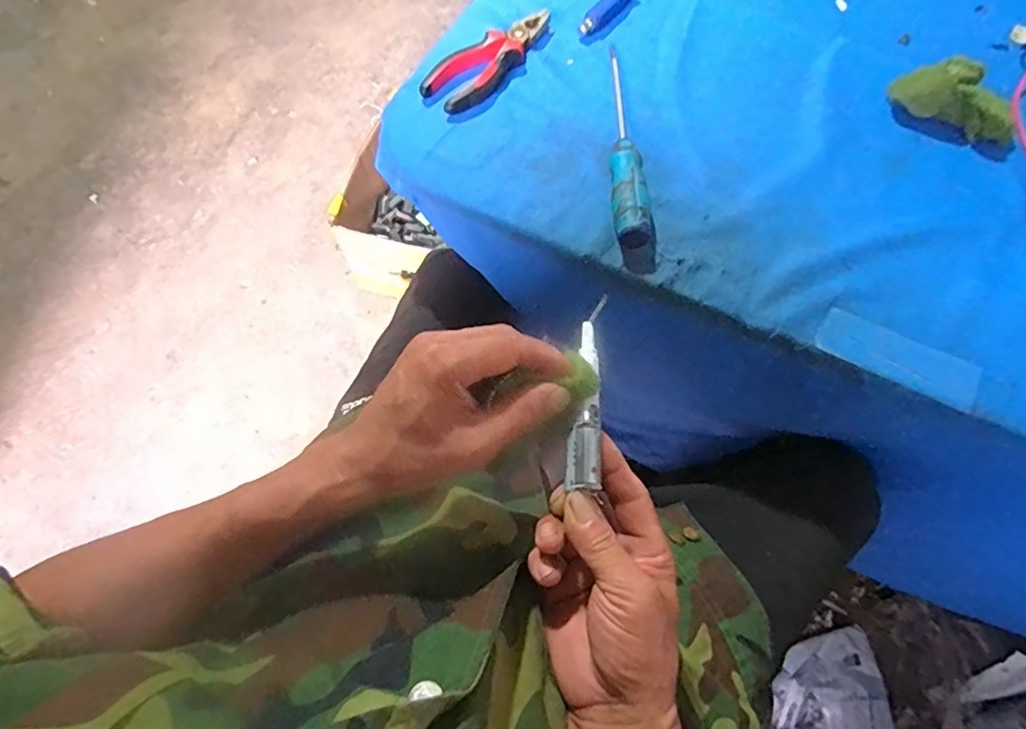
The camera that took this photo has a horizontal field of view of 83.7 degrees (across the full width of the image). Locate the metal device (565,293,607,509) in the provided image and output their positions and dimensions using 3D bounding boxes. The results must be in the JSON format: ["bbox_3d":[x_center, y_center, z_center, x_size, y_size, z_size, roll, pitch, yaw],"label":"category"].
[{"bbox_3d":[0.046,0.017,0.346,0.020,0.013,0.122,5,70,5],"label":"metal device"}]

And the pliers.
[{"bbox_3d":[-0.021,-0.298,0.557,0.053,0.019,0.150,38,71,16],"label":"pliers"}]

